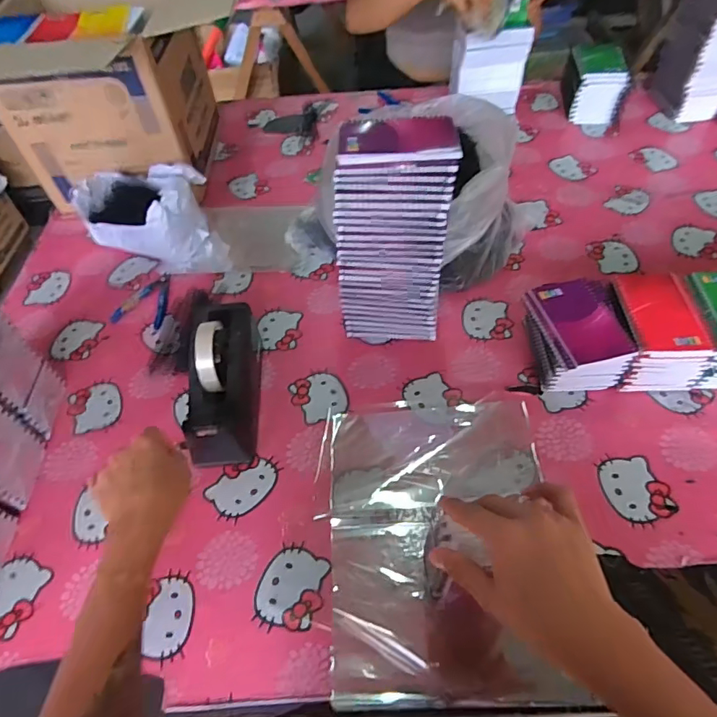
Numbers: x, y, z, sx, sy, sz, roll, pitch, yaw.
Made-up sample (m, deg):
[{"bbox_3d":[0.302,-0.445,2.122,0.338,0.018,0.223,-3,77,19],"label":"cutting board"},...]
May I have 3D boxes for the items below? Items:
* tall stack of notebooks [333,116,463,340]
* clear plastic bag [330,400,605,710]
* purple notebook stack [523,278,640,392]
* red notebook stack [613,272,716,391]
[{"bbox_3d":[0.048,-0.151,0.659,0.141,0.289,0.098,3,53,6],"label":"tall stack of notebooks"},{"bbox_3d":[0.094,0.200,0.573,0.248,0.016,0.325,-3,55,2],"label":"clear plastic bag"},{"bbox_3d":[0.285,-0.026,0.657,0.111,0.096,0.136,-8,53,-1],"label":"purple notebook stack"},{"bbox_3d":[0.388,-0.036,0.659,0.098,0.090,0.143,-2,53,3],"label":"red notebook stack"}]

